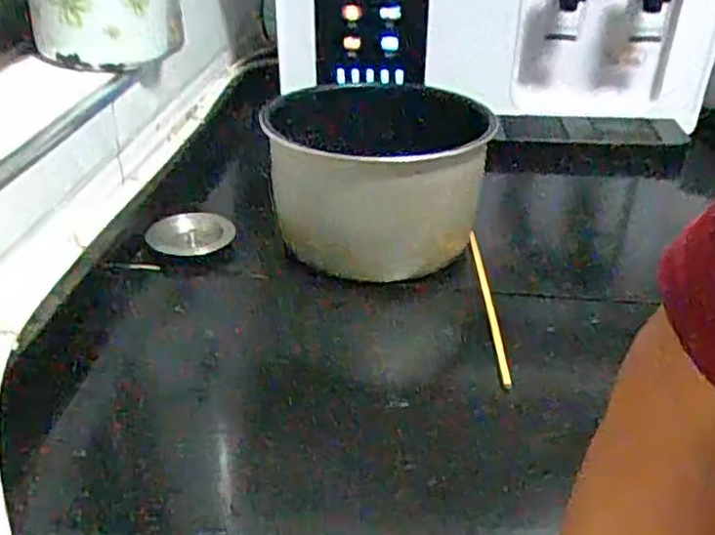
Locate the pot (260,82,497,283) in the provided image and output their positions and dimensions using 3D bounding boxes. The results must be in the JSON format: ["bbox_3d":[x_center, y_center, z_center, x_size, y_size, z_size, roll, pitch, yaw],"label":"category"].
[{"bbox_3d":[0.016,-0.089,0.689,0.190,0.124,0.203,0,31,0],"label":"pot"}]

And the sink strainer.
[{"bbox_3d":[-0.165,-0.033,0.707,0.078,0.026,0.069,1,31,2],"label":"sink strainer"}]

